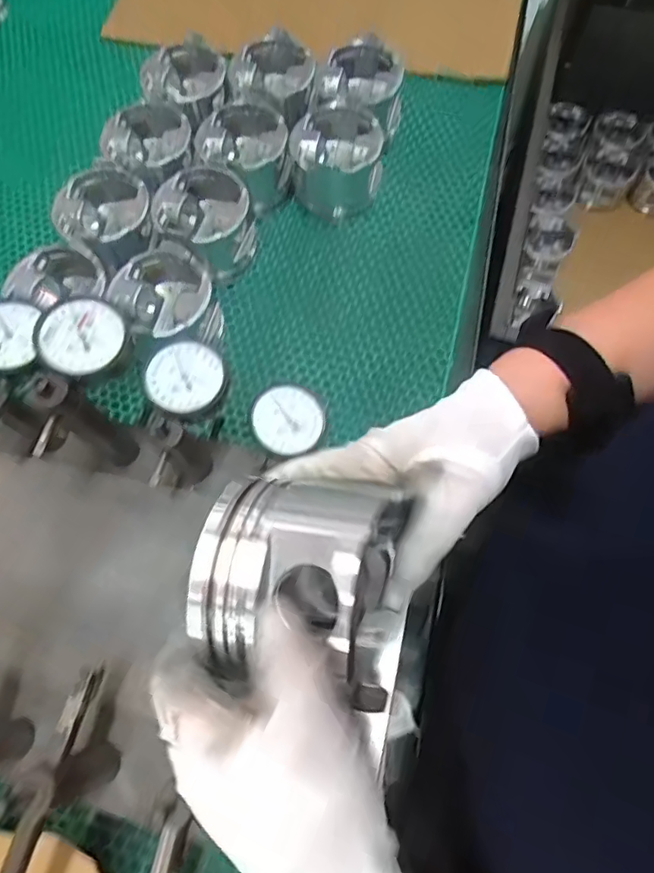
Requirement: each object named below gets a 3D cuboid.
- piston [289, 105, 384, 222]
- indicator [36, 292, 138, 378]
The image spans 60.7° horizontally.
[{"bbox_3d":[0.010,-0.314,0.646,0.104,0.079,0.111,4,68,4],"label":"piston"},{"bbox_3d":[-0.150,-0.060,0.345,0.053,0.018,0.050,33,73,15],"label":"indicator"}]

